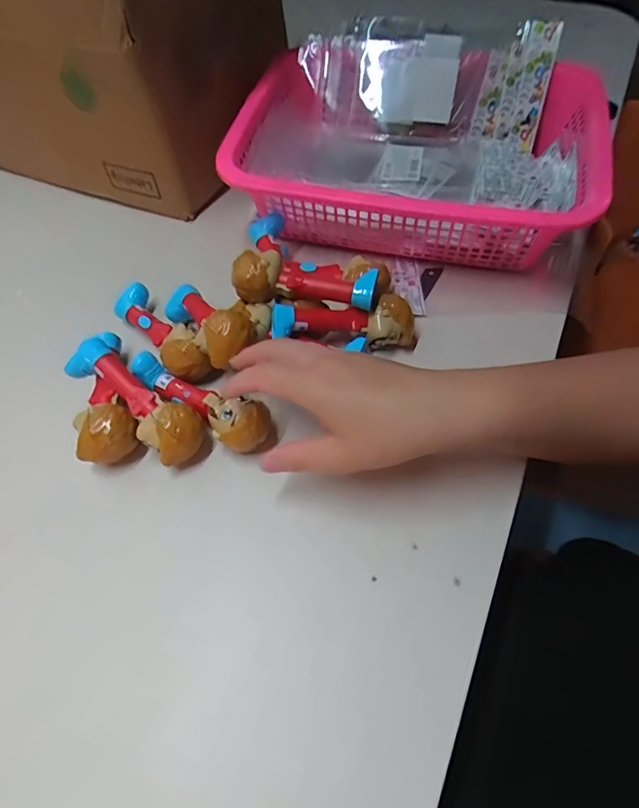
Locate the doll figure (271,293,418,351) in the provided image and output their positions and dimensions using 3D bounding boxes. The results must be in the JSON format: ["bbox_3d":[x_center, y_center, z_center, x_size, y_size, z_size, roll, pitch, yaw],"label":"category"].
[{"bbox_3d":[0.023,-0.067,0.425,0.123,0.052,0.032,-4,57,1],"label":"doll figure"}]

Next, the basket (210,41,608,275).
[{"bbox_3d":[0.095,-0.254,0.505,0.328,0.111,0.259,9,58,9],"label":"basket"}]

